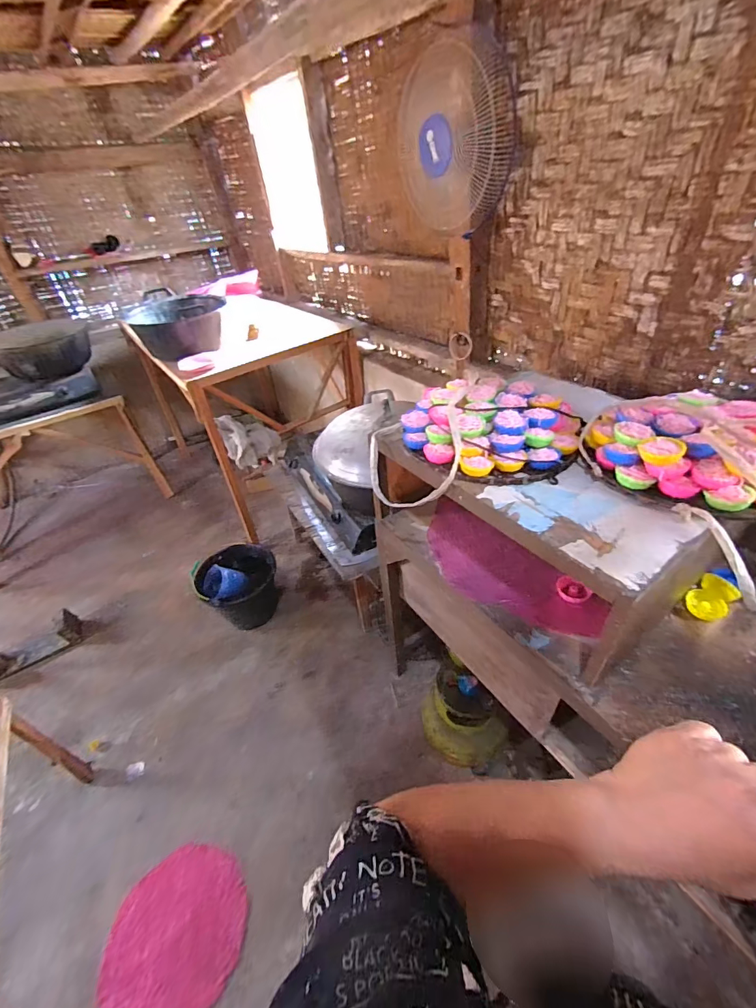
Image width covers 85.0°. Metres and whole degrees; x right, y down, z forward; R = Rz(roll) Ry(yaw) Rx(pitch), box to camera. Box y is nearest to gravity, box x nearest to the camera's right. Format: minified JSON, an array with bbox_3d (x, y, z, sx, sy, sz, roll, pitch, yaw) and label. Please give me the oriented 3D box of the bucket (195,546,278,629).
[{"bbox_3d":[-0.588,0.363,1.787,0.325,0.303,0.248,-33,45,-29],"label":"bucket"}]

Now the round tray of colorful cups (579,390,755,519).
[{"bbox_3d":[0.549,-0.103,0.702,0.284,0.085,0.321,-29,44,-25],"label":"round tray of colorful cups"}]

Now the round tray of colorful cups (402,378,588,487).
[{"bbox_3d":[0.228,-0.166,0.836,0.329,0.085,0.314,14,43,23],"label":"round tray of colorful cups"}]

